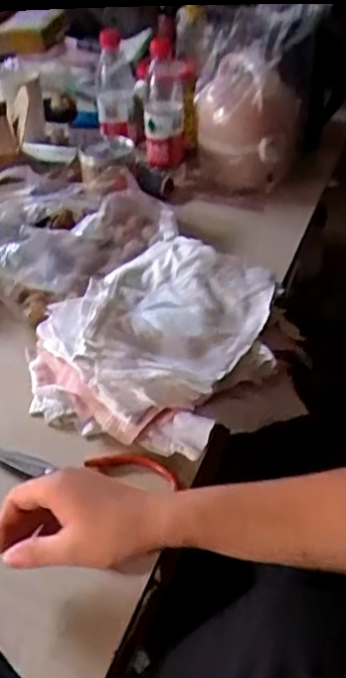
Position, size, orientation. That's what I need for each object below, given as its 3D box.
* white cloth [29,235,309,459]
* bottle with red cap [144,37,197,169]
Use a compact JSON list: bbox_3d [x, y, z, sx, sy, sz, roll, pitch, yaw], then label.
[{"bbox_3d":[0.000,0.008,0.665,0.278,0.121,0.244,-34,50,-31],"label":"white cloth"},{"bbox_3d":[-0.008,-0.374,1.015,0.081,0.199,0.089,-1,41,1],"label":"bottle with red cap"}]

